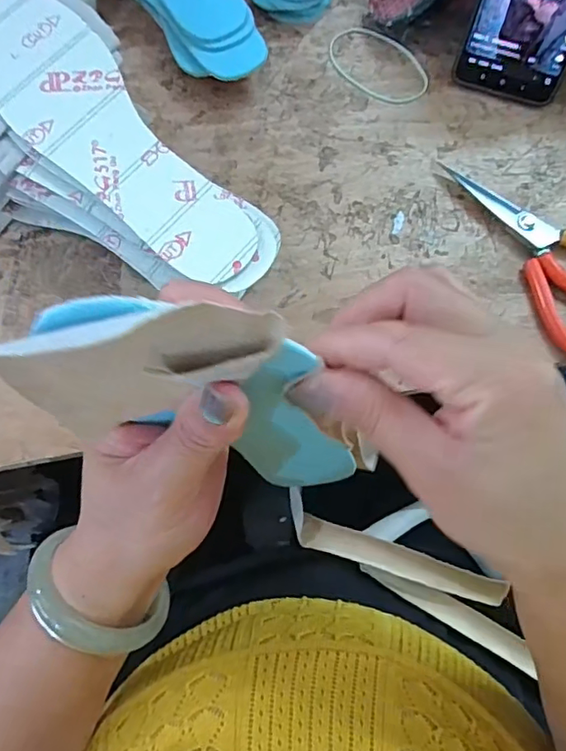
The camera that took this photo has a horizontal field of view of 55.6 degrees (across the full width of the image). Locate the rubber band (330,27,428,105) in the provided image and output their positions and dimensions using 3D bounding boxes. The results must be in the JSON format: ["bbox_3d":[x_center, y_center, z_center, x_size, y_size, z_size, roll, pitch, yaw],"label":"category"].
[{"bbox_3d":[0.074,-0.244,0.422,0.089,0.004,0.053,40,78,12],"label":"rubber band"}]

